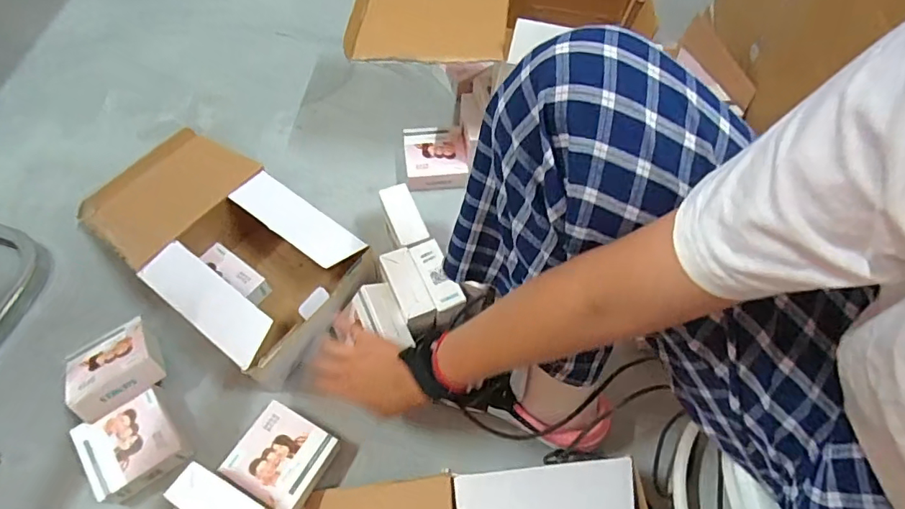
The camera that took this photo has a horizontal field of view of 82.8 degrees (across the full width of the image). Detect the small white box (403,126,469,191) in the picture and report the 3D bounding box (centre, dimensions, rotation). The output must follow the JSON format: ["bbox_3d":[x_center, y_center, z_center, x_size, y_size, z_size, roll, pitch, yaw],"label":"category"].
[{"bbox_3d":[-0.031,-0.156,0.822,0.103,0.045,0.102,-4,62,-6],"label":"small white box"}]

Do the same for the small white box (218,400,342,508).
[{"bbox_3d":[-0.196,0.236,0.599,0.101,0.042,0.094,28,64,11],"label":"small white box"}]

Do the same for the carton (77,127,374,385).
[{"bbox_3d":[-0.317,-0.025,0.695,0.394,0.113,0.198,36,66,15],"label":"carton"}]

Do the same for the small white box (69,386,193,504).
[{"bbox_3d":[-0.374,0.224,0.603,0.094,0.042,0.096,-33,68,-19],"label":"small white box"}]

